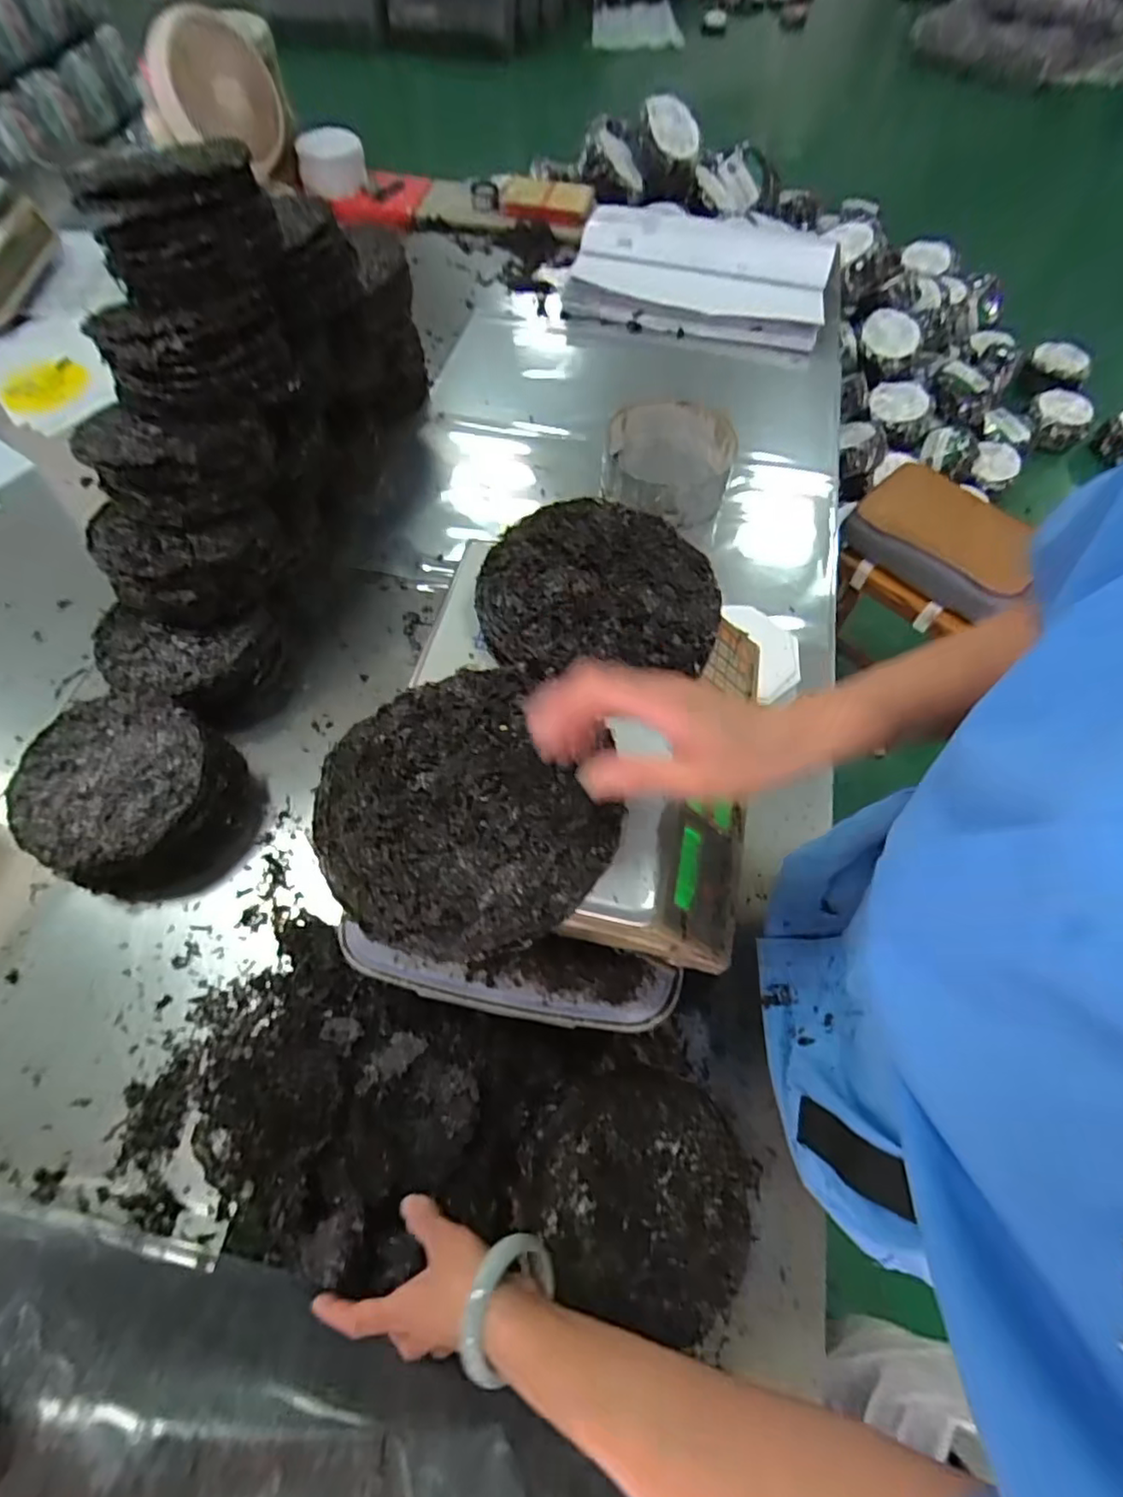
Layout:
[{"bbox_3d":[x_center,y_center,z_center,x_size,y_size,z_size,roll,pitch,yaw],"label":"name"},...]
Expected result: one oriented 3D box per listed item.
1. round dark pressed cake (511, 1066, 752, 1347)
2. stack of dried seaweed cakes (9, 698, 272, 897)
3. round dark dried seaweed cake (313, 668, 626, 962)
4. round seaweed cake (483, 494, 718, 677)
[{"bbox_3d":[0.064,0.394,0.567,0.202,0.039,0.180,16,64,7],"label":"round dark pressed cake"},{"bbox_3d":[-0.472,0.055,0.697,0.212,0.106,0.198,32,67,14],"label":"stack of dried seaweed cakes"},{"bbox_3d":[-0.065,0.040,0.419,0.189,0.018,0.188,0,63,-1],"label":"round dark dried seaweed cake"},{"bbox_3d":[0.030,-0.141,0.530,0.199,0.019,0.182,0,63,-1],"label":"round seaweed cake"}]

